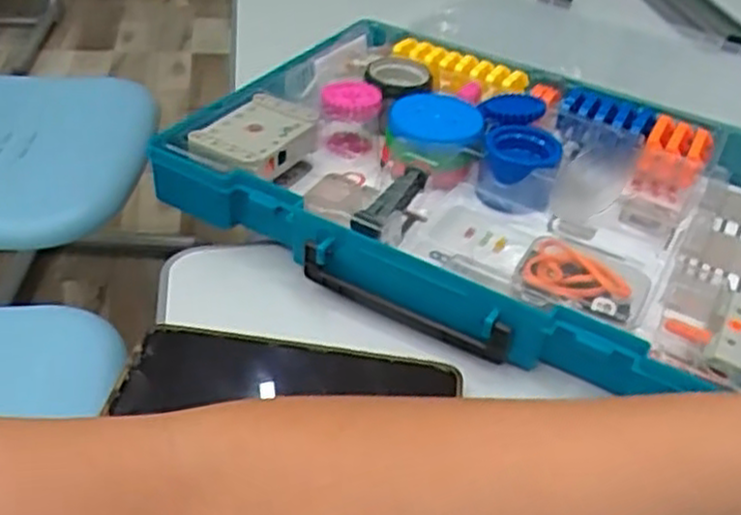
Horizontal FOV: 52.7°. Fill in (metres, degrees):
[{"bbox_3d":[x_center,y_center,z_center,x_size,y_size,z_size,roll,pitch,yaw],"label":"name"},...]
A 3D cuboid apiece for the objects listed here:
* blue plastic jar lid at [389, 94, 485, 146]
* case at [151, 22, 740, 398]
[{"bbox_3d":[0.042,-0.088,0.486,0.059,0.010,0.060,4,39,-3],"label":"blue plastic jar lid"},{"bbox_3d":[0.078,-0.047,0.465,0.346,0.048,0.239,22,42,19],"label":"case"}]

